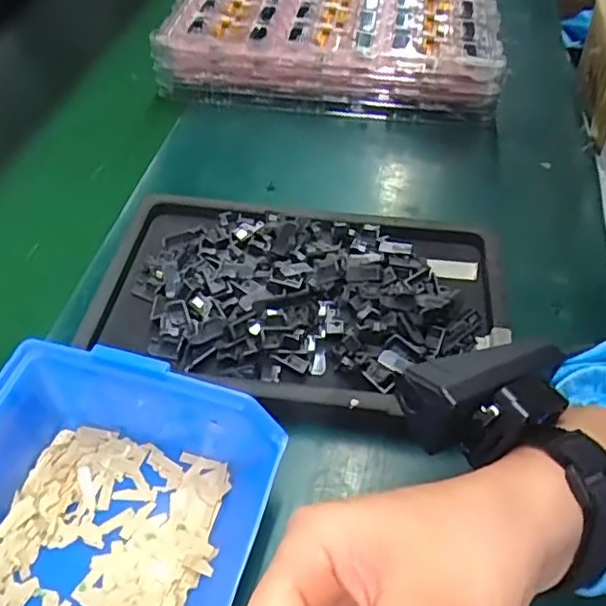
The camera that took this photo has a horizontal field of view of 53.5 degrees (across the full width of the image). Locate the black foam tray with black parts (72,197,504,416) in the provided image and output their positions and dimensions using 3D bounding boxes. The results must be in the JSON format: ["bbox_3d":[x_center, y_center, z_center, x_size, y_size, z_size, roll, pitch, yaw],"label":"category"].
[{"bbox_3d":[-0.003,-0.001,0.372,0.238,0.030,0.149,7,51,4],"label":"black foam tray with black parts"}]

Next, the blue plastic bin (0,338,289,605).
[{"bbox_3d":[-0.090,0.095,0.266,0.136,0.072,0.125,12,48,12],"label":"blue plastic bin"}]

